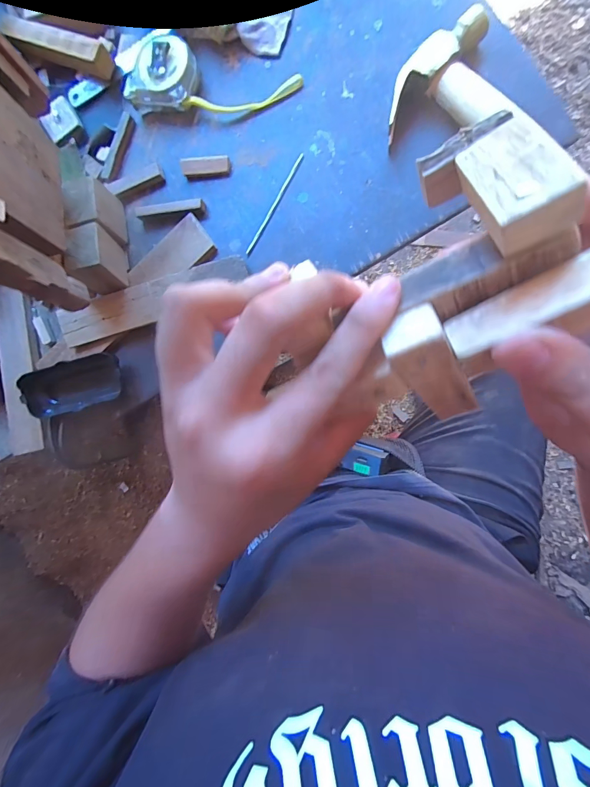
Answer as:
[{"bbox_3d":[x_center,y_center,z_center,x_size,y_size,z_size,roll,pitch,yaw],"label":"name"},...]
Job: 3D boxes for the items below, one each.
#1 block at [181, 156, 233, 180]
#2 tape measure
[{"bbox_3d":[-0.094,-0.241,0.359,0.052,0.011,0.018,-1,88,8],"label":"block"},{"bbox_3d":[-0.086,-0.323,0.348,0.177,0.028,0.059,14,90,9],"label":"tape measure"}]

